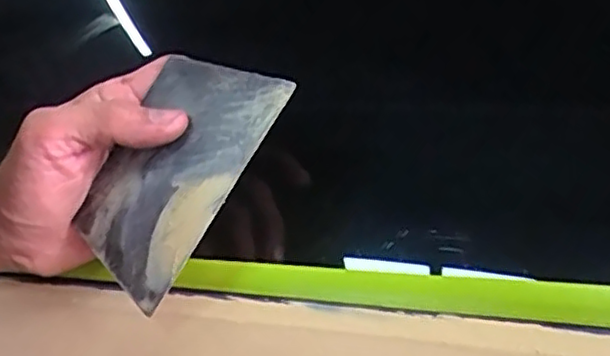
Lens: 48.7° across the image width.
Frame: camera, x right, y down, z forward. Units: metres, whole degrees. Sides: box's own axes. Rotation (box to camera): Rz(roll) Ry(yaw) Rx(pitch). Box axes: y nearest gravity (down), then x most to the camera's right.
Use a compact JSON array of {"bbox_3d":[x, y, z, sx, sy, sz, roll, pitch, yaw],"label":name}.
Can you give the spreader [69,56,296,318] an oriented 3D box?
[{"bbox_3d":[-0.065,-0.003,0.327,0.081,0.117,0.004,24,-8,36],"label":"spreader"}]

